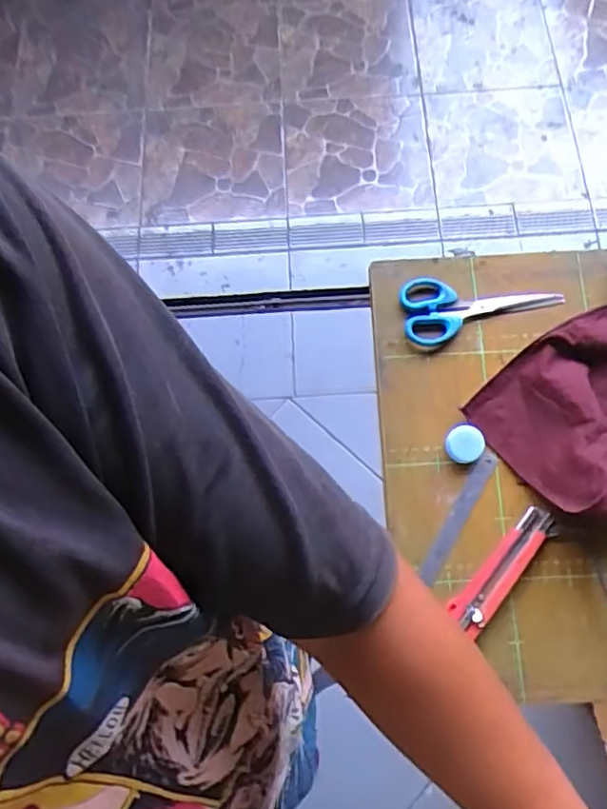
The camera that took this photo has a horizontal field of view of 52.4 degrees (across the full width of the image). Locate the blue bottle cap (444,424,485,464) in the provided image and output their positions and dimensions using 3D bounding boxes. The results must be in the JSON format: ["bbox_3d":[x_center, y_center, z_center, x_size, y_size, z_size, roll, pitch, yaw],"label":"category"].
[{"bbox_3d":[0.144,0.036,0.552,0.032,0.015,0.033,0,76,1],"label":"blue bottle cap"}]

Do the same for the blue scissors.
[{"bbox_3d":[0.168,-0.100,0.585,0.149,0.009,0.061,-14,77,-2],"label":"blue scissors"}]

